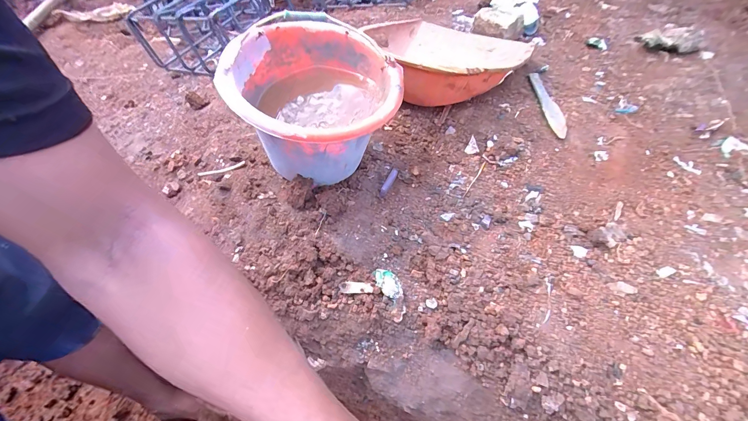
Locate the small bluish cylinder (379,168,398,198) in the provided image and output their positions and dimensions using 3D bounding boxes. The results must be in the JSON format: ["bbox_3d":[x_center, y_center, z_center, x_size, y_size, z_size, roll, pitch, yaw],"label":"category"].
[{"bbox_3d":[0.028,-0.054,0.633,0.015,0.012,0.069,21,55,15],"label":"small bluish cylinder"}]

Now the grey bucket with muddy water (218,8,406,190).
[{"bbox_3d":[-0.091,-0.187,0.574,0.268,0.178,0.303,2,51,4],"label":"grey bucket with muddy water"}]

